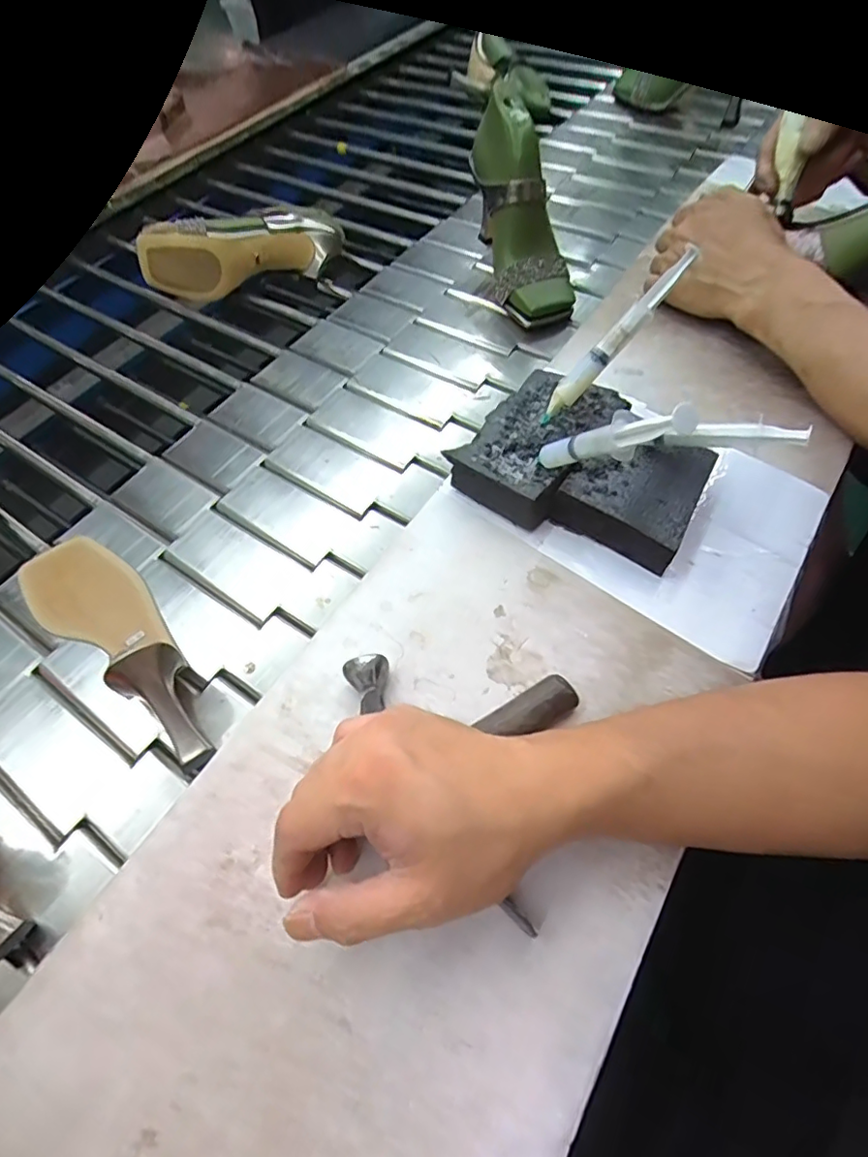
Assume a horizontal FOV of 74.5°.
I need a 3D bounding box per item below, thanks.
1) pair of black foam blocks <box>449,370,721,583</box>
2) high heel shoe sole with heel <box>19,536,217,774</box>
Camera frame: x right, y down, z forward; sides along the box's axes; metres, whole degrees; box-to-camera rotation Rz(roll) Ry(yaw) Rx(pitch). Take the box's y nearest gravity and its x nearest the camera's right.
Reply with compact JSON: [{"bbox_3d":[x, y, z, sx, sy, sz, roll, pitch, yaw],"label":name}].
[{"bbox_3d":[0.111,-0.077,0.417,0.164,0.039,0.127,37,67,24],"label":"pair of black foam blocks"},{"bbox_3d":[-0.238,0.032,0.428,0.253,0.060,0.072,32,65,22],"label":"high heel shoe sole with heel"}]

